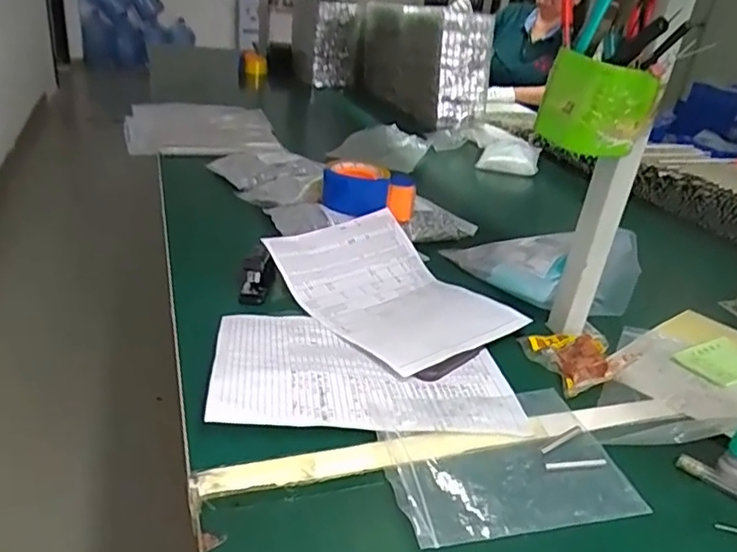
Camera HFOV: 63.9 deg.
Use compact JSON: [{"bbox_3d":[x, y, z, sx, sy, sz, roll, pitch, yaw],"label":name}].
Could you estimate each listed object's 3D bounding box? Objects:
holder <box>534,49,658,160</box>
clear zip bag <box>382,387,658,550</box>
[{"bbox_3d":[0.216,-0.159,0.556,0.079,0.079,0.074,-9,31,-28],"label":"holder"},{"bbox_3d":[0.112,0.151,0.500,0.202,0.020,0.146,-2,28,-18],"label":"clear zip bag"}]

